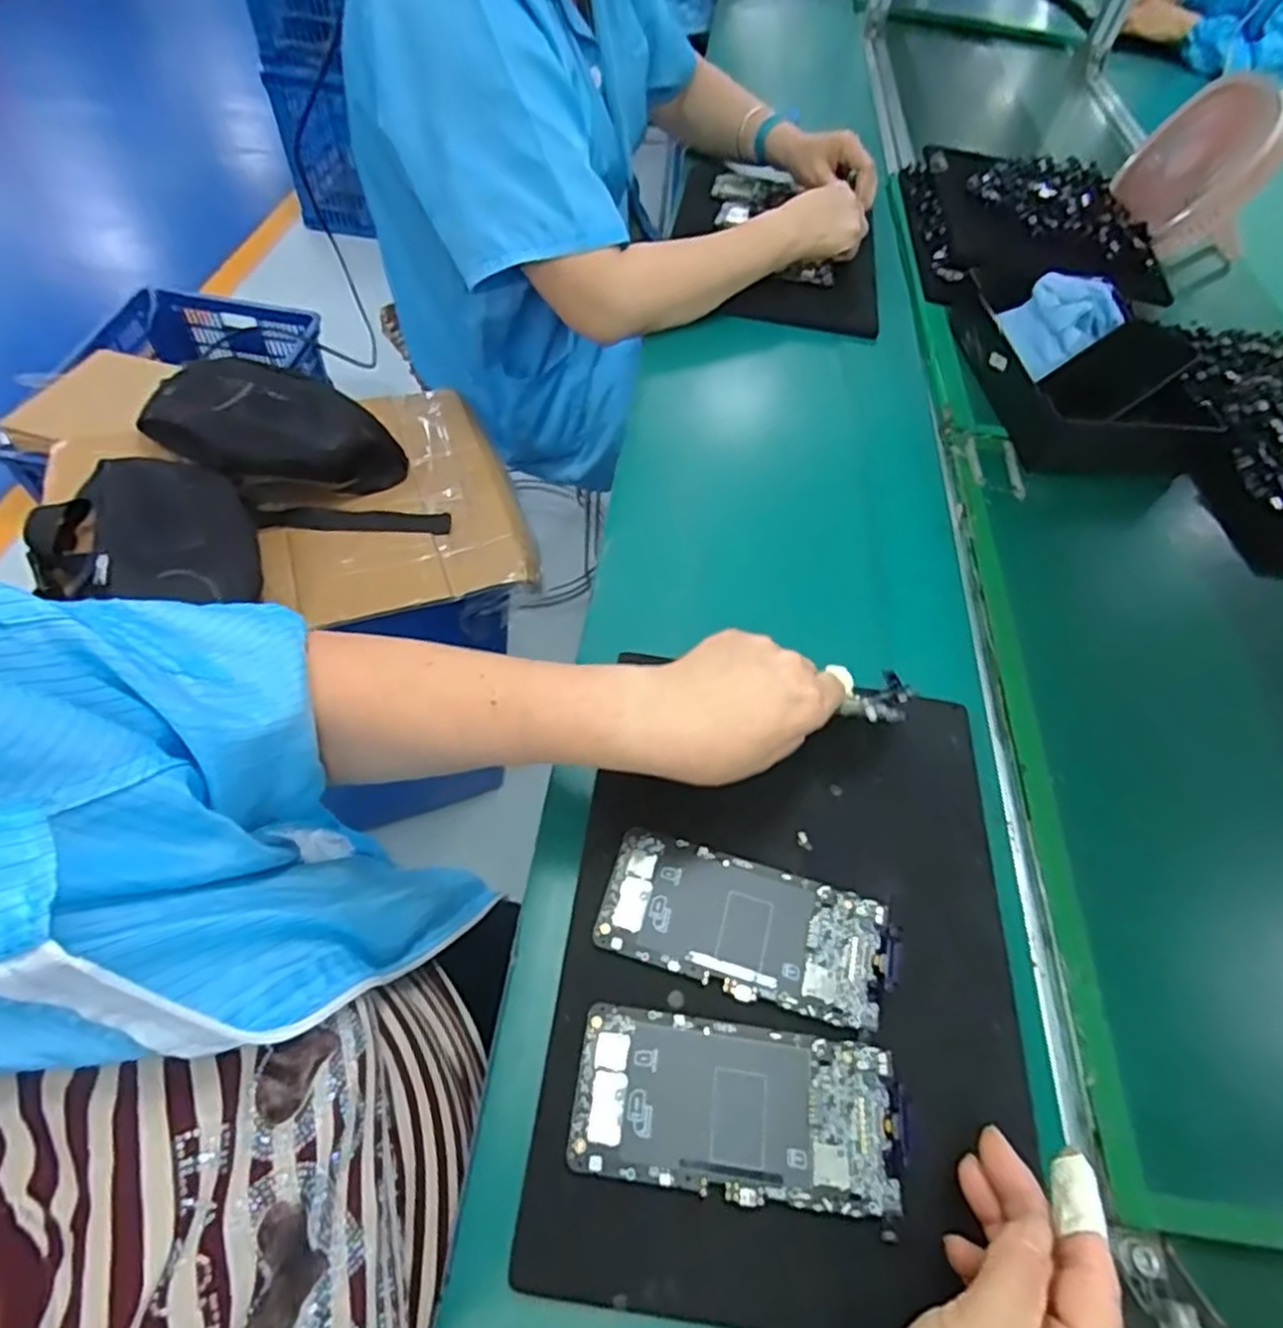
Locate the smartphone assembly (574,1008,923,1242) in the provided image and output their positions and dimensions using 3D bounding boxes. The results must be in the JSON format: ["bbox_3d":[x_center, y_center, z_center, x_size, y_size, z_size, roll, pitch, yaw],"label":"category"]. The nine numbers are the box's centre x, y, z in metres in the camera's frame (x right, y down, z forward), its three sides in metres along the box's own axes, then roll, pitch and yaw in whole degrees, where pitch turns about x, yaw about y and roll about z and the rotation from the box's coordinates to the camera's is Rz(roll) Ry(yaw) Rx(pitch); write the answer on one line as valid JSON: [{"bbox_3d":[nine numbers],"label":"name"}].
[{"bbox_3d":[0.049,0.220,0.358,0.162,0.005,0.075,10,55,1],"label":"smartphone assembly"}]

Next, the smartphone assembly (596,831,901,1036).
[{"bbox_3d":[0.059,0.148,0.409,0.162,0.004,0.074,16,55,8],"label":"smartphone assembly"}]

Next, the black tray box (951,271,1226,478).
[{"bbox_3d":[0.420,-0.301,0.688,0.168,0.053,0.257,0,56,-6],"label":"black tray box"}]

